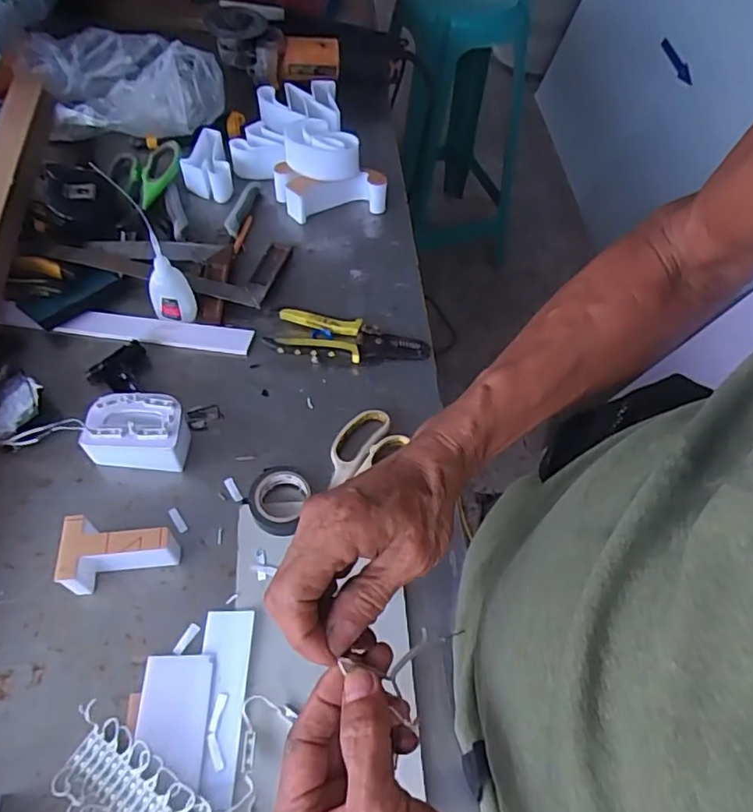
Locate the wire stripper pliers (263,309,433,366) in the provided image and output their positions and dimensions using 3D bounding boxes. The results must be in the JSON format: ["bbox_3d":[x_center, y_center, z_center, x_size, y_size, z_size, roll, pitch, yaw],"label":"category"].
[{"bbox_3d":[-0.026,-0.073,0.631,0.163,0.024,0.056,3,57,-1],"label":"wire stripper pliers"}]

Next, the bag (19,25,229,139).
[{"bbox_3d":[-0.332,-0.432,0.774,0.246,0.098,0.151,-9,58,-9],"label":"bag"}]

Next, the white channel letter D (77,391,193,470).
[{"bbox_3d":[-0.218,0.023,0.541,0.084,0.052,0.051,3,57,-2],"label":"white channel letter D"}]

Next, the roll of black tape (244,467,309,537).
[{"bbox_3d":[-0.088,0.083,0.529,0.055,0.022,0.058,2,57,-2],"label":"roll of black tape"}]

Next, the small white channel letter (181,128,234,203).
[{"bbox_3d":[-0.219,-0.306,0.757,0.059,0.044,0.084,-16,59,-13],"label":"small white channel letter"}]

